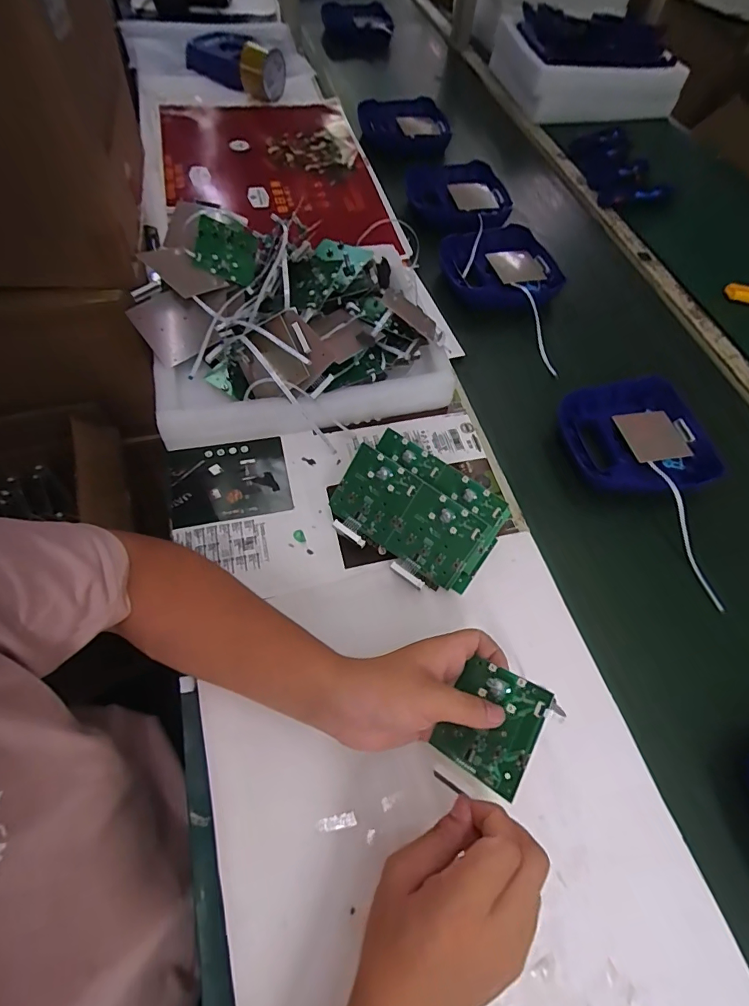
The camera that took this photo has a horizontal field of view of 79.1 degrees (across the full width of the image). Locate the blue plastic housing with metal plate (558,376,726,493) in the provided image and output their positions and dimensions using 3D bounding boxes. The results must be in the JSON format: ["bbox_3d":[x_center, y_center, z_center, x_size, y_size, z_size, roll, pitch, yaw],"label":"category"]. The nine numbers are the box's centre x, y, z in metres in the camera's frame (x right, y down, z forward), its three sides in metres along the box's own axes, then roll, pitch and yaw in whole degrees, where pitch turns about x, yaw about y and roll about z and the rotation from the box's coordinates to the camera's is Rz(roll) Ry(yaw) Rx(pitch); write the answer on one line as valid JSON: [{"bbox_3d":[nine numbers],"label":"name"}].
[{"bbox_3d":[0.335,-0.085,0.576,0.184,0.025,0.169,-13,64,-11],"label":"blue plastic housing with metal plate"}]

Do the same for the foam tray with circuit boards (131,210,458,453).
[{"bbox_3d":[-0.106,-0.241,0.581,0.359,0.109,0.295,-11,63,-10],"label":"foam tray with circuit boards"}]

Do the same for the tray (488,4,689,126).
[{"bbox_3d":[0.491,-1.028,1.042,0.348,0.154,0.323,-9,63,-9],"label":"tray"}]

